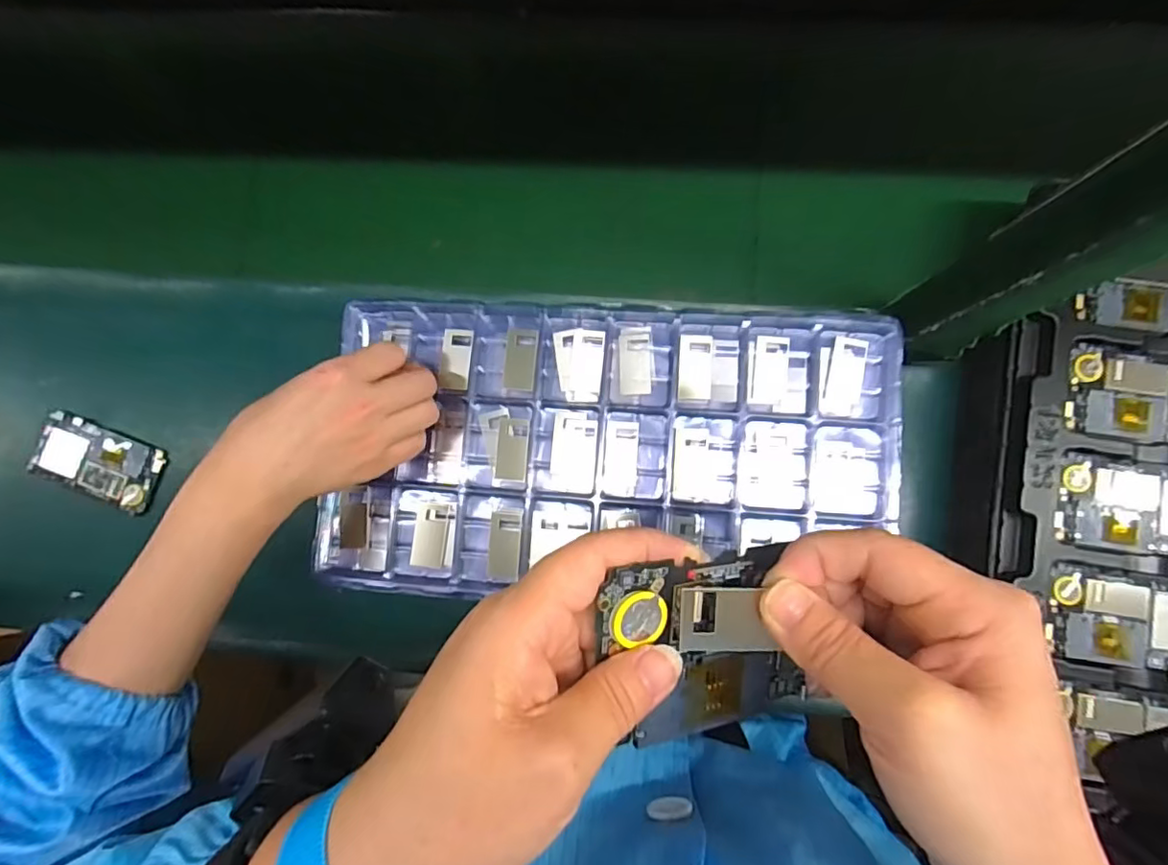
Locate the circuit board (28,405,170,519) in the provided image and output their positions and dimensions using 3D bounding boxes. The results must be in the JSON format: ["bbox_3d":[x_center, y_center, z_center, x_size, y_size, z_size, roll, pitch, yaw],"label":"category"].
[{"bbox_3d":[-0.470,0.030,0.553,0.136,0.005,0.067,22,85,6],"label":"circuit board"}]

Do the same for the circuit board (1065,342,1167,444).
[{"bbox_3d":[0.429,-0.027,0.431,0.125,0.006,0.070,6,84,4],"label":"circuit board"}]

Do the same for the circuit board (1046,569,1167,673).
[{"bbox_3d":[0.407,0.141,0.424,0.124,0.012,0.063,9,84,4],"label":"circuit board"}]

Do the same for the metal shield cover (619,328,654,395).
[{"bbox_3d":[0.037,-0.050,0.402,0.023,0.004,0.047,-1,83,3],"label":"metal shield cover"}]

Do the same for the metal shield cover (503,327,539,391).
[{"bbox_3d":[-0.045,-0.052,0.406,0.023,0.004,0.043,6,84,4],"label":"metal shield cover"}]

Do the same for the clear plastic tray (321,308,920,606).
[{"bbox_3d":[0.015,0.010,0.395,0.378,0.024,0.196,2,84,4],"label":"clear plastic tray"}]

